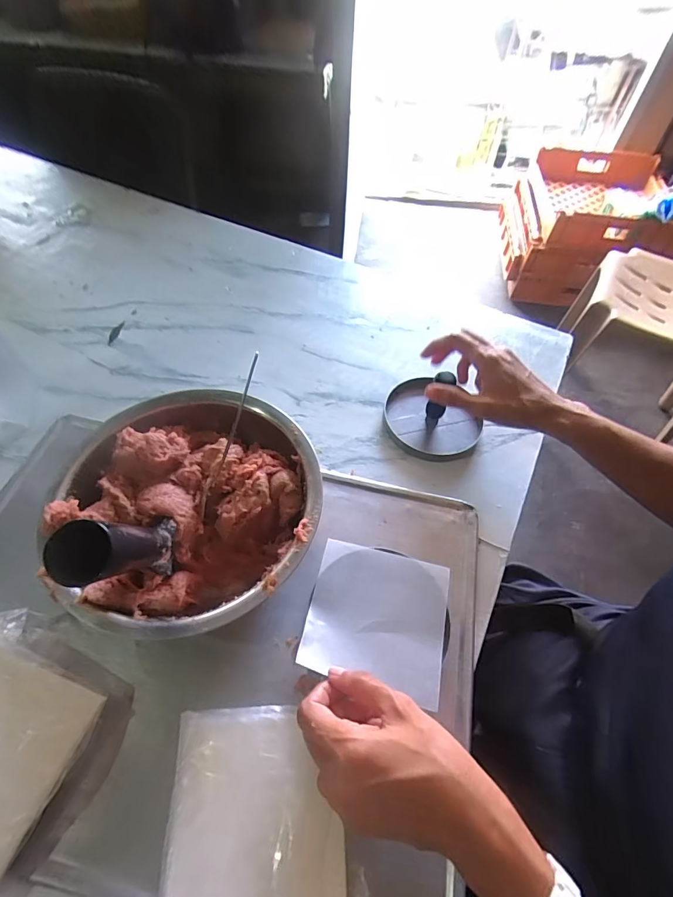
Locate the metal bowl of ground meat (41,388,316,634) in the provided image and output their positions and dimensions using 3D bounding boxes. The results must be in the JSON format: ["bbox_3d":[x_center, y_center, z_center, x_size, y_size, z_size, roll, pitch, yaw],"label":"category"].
[{"bbox_3d":[-0.120,0.050,0.356,0.202,0.097,0.205,2,55,-2],"label":"metal bowl of ground meat"}]

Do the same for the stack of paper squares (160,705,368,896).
[{"bbox_3d":[-0.047,0.244,0.274,0.119,0.017,0.126,-1,55,-4],"label":"stack of paper squares"}]

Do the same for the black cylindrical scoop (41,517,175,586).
[{"bbox_3d":[-0.131,0.065,0.273,0.035,0.119,0.038,0,76,2],"label":"black cylindrical scoop"}]

